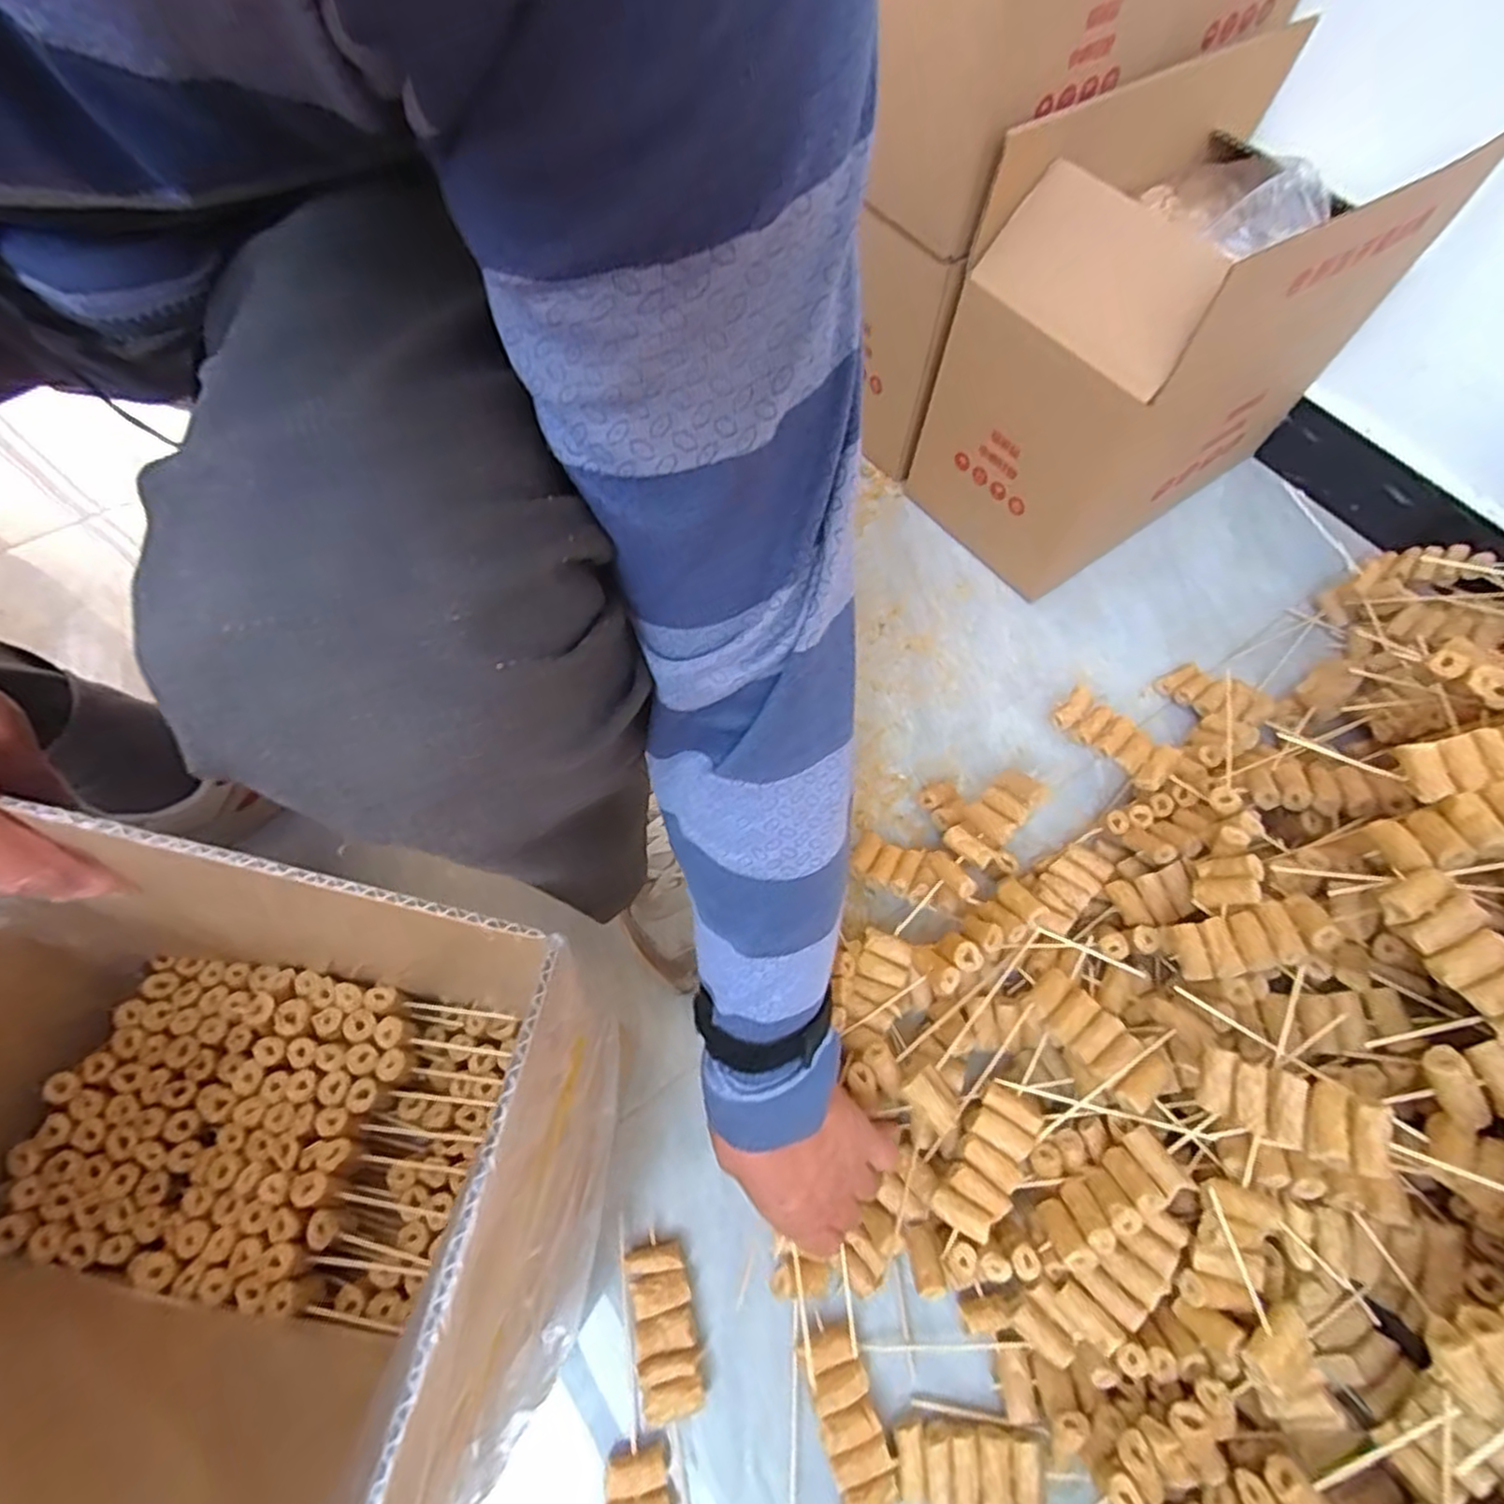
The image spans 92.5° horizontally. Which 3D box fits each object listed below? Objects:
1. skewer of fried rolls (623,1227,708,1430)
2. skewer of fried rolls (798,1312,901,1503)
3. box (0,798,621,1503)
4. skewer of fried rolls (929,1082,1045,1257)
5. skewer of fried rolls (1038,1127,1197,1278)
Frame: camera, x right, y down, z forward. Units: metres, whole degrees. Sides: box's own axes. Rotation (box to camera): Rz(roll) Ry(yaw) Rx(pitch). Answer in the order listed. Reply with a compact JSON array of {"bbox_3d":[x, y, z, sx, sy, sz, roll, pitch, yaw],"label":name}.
[{"bbox_3d":[-0.057,0.368,0.464,0.038,0.026,0.091,-12,65,-7],"label":"skewer of fried rolls"},{"bbox_3d":[0.077,0.460,0.410,0.037,0.024,0.218,-15,65,-9],"label":"skewer of fried rolls"},{"bbox_3d":[-0.272,0.180,0.347,0.395,0.288,0.219,4,64,0],"label":"box"},{"bbox_3d":[0.150,0.267,0.462,0.039,0.020,0.097,32,67,13],"label":"skewer of fried rolls"},{"bbox_3d":[0.221,0.274,0.445,0.089,0.045,0.013,-39,111,6],"label":"skewer of fried rolls"}]

